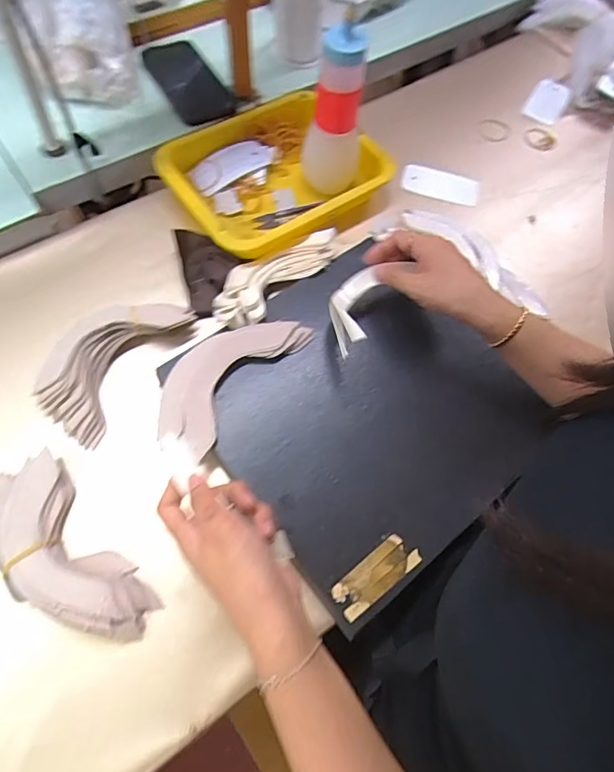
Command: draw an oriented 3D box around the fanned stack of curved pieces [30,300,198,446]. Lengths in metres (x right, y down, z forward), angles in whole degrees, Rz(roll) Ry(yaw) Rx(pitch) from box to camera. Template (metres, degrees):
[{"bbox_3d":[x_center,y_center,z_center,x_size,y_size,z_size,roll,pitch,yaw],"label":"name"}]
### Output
[{"bbox_3d":[-0.201,-0.030,0.493,0.089,0.042,0.171,31,67,11],"label":"fanned stack of curved pieces"}]

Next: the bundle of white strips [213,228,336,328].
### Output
[{"bbox_3d":[-0.037,-0.126,0.535,0.067,0.025,0.178,42,61,11],"label":"bundle of white strips"}]

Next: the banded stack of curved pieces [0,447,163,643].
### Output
[{"bbox_3d":[-0.211,0.141,0.403,0.076,0.031,0.184,-39,73,-19],"label":"banded stack of curved pieces"}]

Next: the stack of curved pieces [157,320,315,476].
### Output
[{"bbox_3d":[-0.081,-0.012,0.469,0.082,0.015,0.186,40,69,15],"label":"stack of curved pieces"}]

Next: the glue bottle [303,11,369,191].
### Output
[{"bbox_3d":[0.032,-0.307,0.547,0.065,0.183,0.057,13,64,2],"label":"glue bottle"}]

